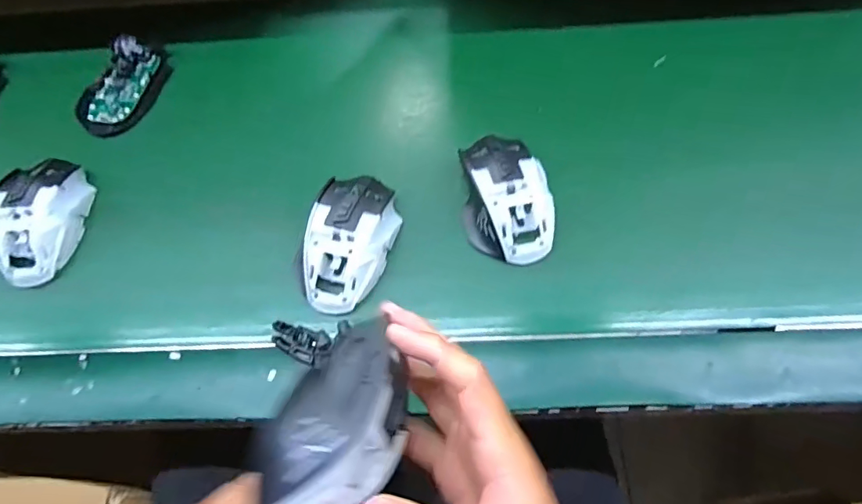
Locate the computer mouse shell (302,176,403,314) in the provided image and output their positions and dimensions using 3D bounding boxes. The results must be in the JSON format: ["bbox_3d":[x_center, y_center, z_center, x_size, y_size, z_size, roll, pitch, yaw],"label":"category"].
[{"bbox_3d":[-0.062,-0.012,0.386,0.063,0.028,0.112,5,66,6],"label":"computer mouse shell"}]

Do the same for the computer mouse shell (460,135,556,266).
[{"bbox_3d":[0.060,-0.047,0.398,0.068,0.032,0.109,-9,65,-1],"label":"computer mouse shell"}]

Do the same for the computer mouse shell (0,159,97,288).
[{"bbox_3d":[-0.328,-0.029,0.410,0.059,0.032,0.110,-6,65,1],"label":"computer mouse shell"}]

